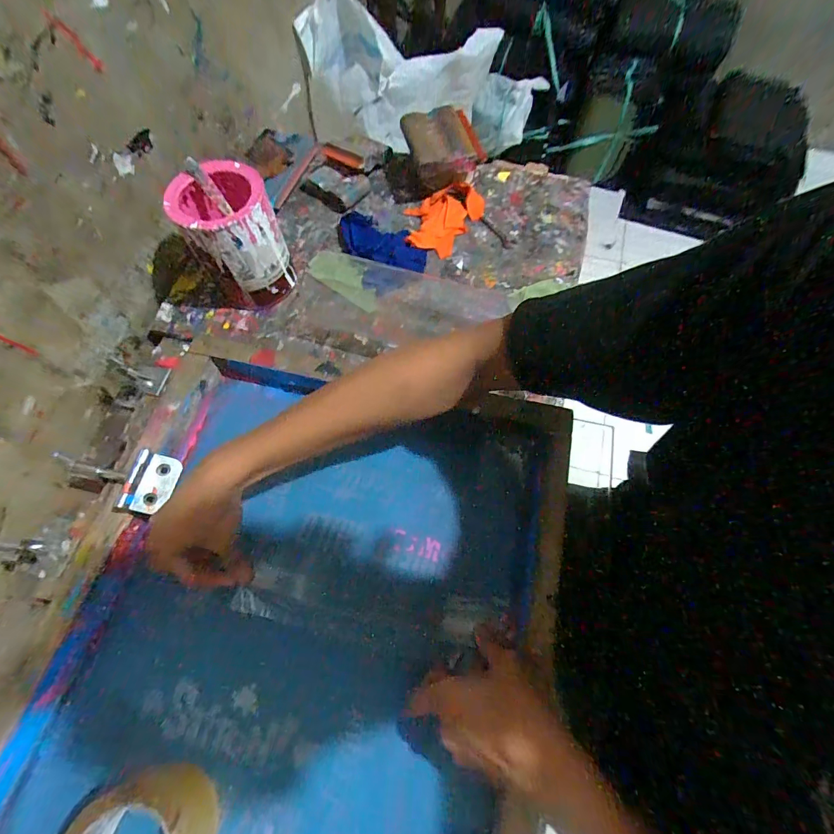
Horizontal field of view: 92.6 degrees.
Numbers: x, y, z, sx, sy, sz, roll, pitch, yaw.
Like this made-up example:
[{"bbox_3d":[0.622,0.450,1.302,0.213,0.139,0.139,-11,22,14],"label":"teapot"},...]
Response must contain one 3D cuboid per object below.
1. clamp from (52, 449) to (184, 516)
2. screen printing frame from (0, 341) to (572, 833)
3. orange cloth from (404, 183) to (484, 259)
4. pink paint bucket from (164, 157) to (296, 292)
[{"bbox_3d":[-0.312,0.064,0.409,0.116,0.030,0.061,5,67,3],"label":"clamp"},{"bbox_3d":[-0.102,0.194,0.383,0.446,0.047,0.529,11,67,6],"label":"screen printing frame"},{"bbox_3d":[0.035,-0.308,0.606,0.105,0.021,0.140,22,69,10],"label":"orange cloth"},{"bbox_3d":[-0.226,-0.224,0.510,0.100,0.143,0.098,0,67,1],"label":"pink paint bucket"}]

